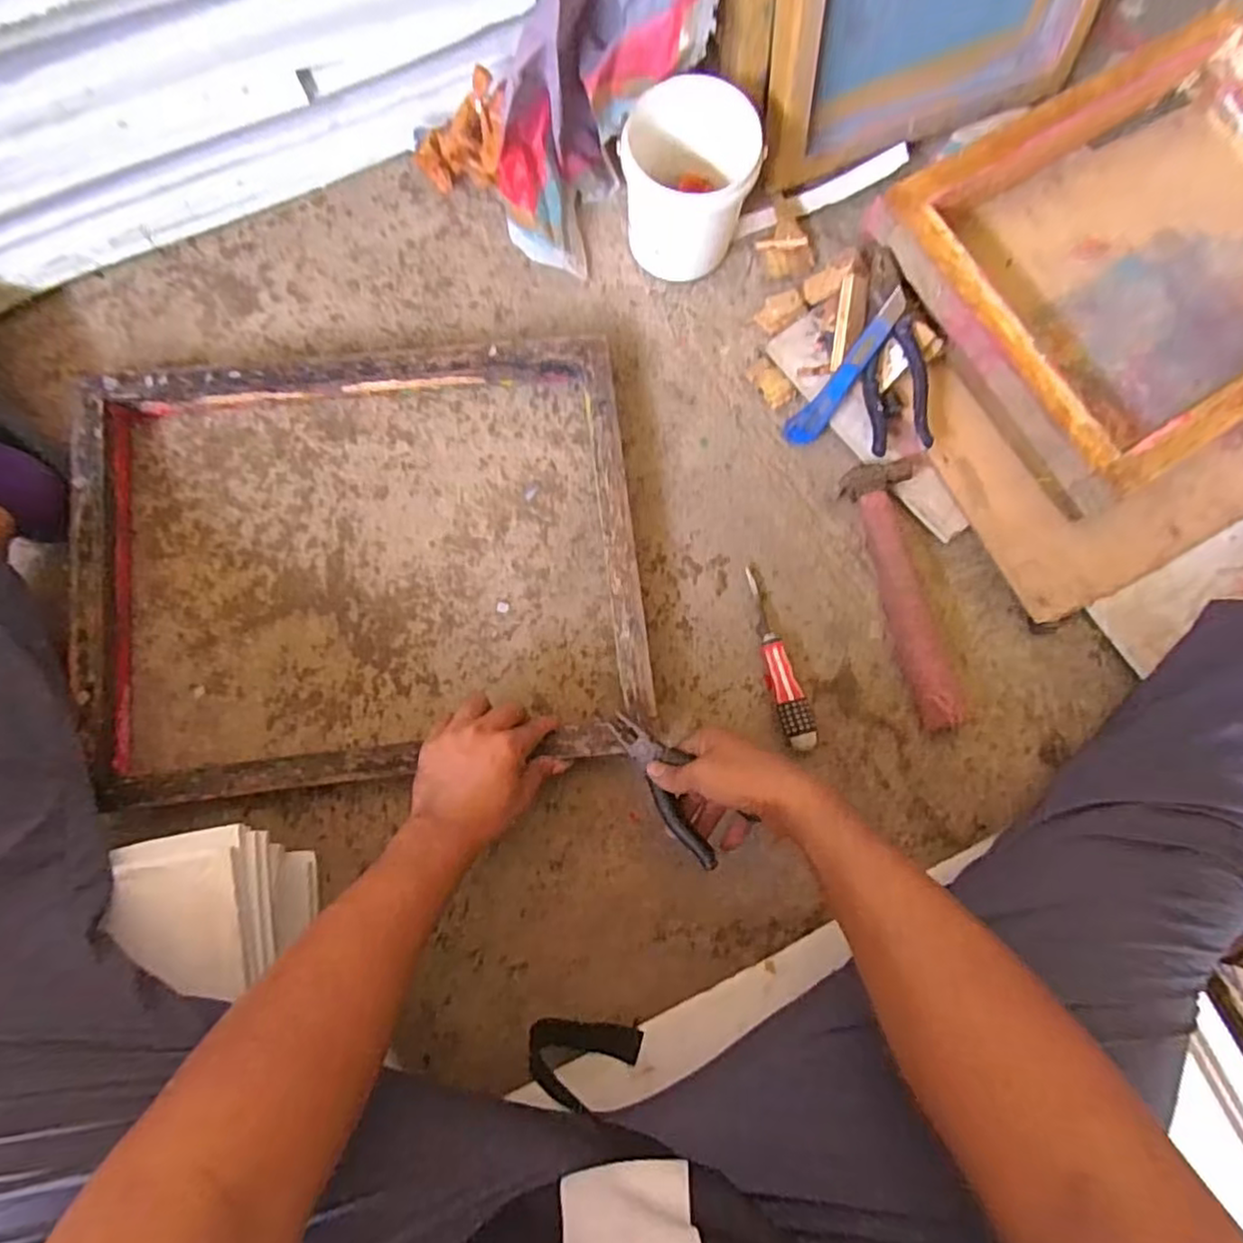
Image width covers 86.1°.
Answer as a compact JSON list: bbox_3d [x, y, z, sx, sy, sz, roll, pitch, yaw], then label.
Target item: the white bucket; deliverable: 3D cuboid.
[{"bbox_3d":[0.063,-0.425,0.649,0.125,0.117,0.117,-2,83,-2],"label":"white bucket"}]

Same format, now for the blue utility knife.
[{"bbox_3d":[0.226,-0.251,0.668,0.031,0.011,0.167,37,111,3],"label":"blue utility knife"}]

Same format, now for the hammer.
[{"bbox_3d":[0.280,-0.028,0.651,0.071,0.038,0.266,-10,83,-3],"label":"hammer"}]

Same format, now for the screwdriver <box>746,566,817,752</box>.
[{"bbox_3d":[0.148,0.035,0.643,0.028,0.027,0.181,-15,76,-3],"label":"screwdriver"}]

